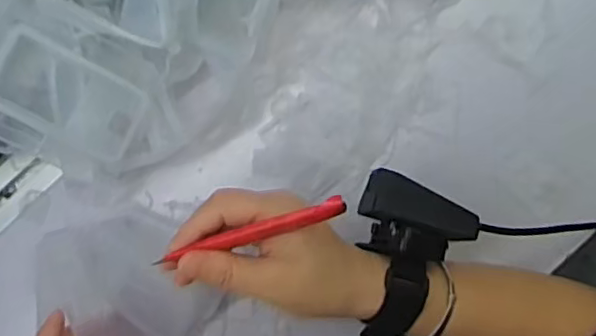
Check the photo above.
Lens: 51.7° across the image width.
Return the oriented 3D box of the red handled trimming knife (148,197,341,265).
[{"bbox_3d":[-0.027,0.035,0.328,0.110,0.006,0.009,-18,86,16],"label":"red handled trimming knife"}]

